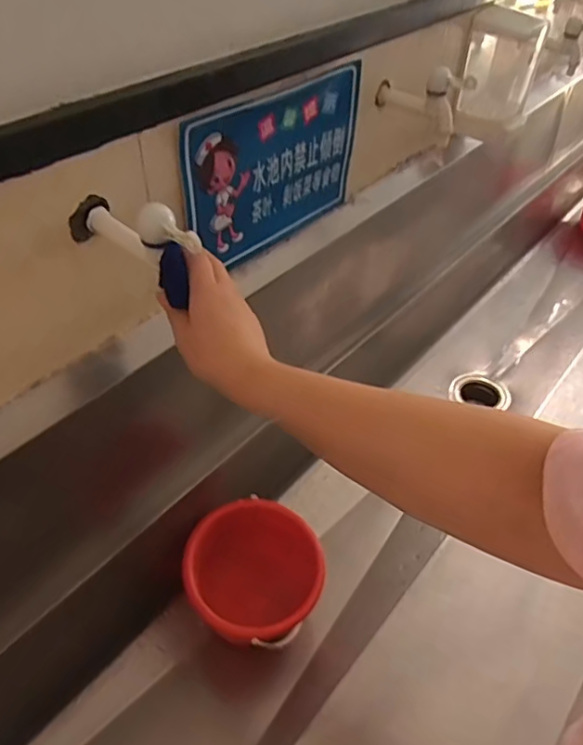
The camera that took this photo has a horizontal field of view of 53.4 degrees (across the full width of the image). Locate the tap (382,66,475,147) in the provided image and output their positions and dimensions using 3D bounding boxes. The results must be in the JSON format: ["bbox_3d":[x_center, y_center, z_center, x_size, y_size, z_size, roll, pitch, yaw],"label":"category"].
[{"bbox_3d":[0.183,-0.371,0.791,0.046,0.089,0.132,-25,49,-25],"label":"tap"}]

